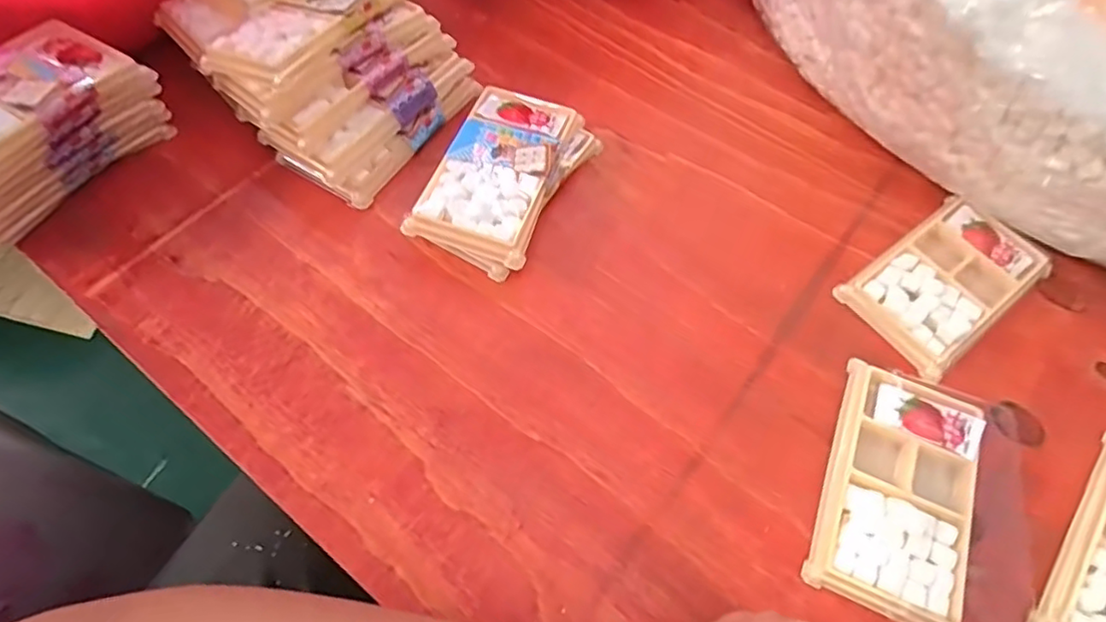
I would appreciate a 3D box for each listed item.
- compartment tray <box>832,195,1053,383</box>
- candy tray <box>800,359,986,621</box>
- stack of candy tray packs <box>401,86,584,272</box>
[{"bbox_3d":[0.261,-0.020,0.409,0.131,0.011,0.078,-35,69,-18],"label":"compartment tray"},{"bbox_3d":[0.194,0.100,0.342,0.077,0.013,0.133,23,64,9],"label":"candy tray"},{"bbox_3d":[-0.036,-0.092,0.416,0.074,0.033,0.130,18,63,6],"label":"stack of candy tray packs"}]

